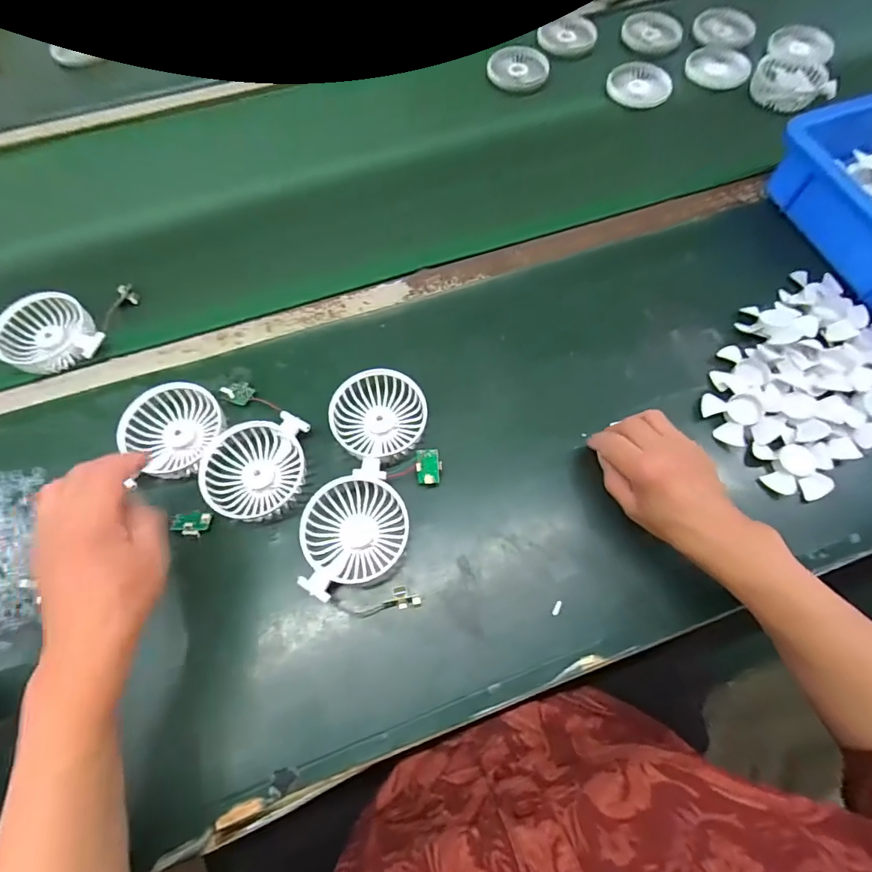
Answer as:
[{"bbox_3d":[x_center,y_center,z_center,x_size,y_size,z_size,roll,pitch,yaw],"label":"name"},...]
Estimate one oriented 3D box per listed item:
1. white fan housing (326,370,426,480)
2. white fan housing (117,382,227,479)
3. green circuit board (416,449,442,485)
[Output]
[{"bbox_3d":[-0.053,-0.014,0.454,0.088,0.029,0.097,-31,70,-12],"label":"white fan housing"},{"bbox_3d":[-0.249,-0.007,0.440,0.076,0.026,0.086,19,68,8],"label":"white fan housing"},{"bbox_3d":[-0.006,0.028,0.434,0.024,0.007,0.032,-2,89,15],"label":"green circuit board"}]

